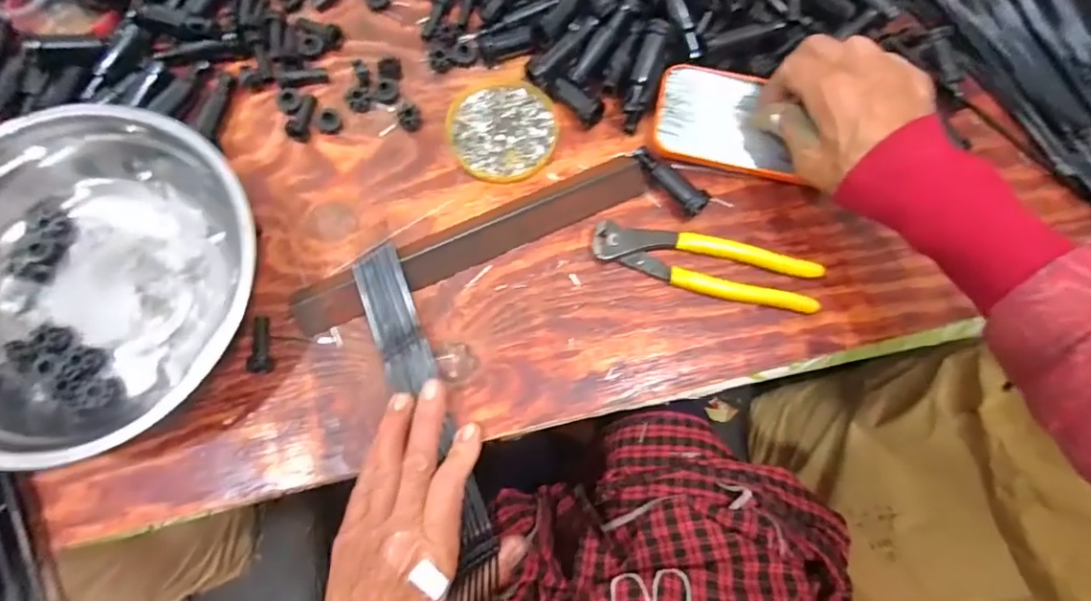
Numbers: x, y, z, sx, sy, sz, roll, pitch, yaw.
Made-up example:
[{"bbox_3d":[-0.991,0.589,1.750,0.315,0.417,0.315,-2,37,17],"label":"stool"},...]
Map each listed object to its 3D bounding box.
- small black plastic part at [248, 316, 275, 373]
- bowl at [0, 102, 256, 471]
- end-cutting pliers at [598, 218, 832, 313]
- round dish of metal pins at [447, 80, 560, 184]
[{"bbox_3d":[-0.194,0.029,0.375,0.011,0.014,0.038,-6,76,-2],"label":"small black plastic part"},{"bbox_3d":[-0.291,-0.012,0.359,0.219,0.068,0.195,-30,78,-8],"label":"bowl"},{"bbox_3d":[0.116,-0.027,0.399,0.162,0.014,0.040,14,76,3],"label":"end-cutting pliers"},{"bbox_3d":[-0.032,-0.133,0.426,0.081,0.006,0.083,0,76,-1],"label":"round dish of metal pins"}]

